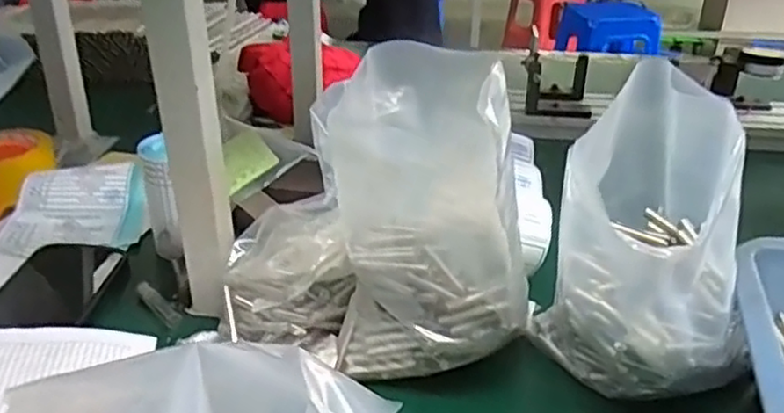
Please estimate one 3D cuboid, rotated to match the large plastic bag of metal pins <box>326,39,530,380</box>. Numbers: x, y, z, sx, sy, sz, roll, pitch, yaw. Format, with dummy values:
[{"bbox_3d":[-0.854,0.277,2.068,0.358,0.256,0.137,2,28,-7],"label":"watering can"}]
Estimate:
[{"bbox_3d":[0.039,-0.005,0.487,0.117,0.194,0.162,6,28,12],"label":"large plastic bag of metal pins"}]

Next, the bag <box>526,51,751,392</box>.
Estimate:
[{"bbox_3d":[0.161,0.022,0.437,0.115,0.197,0.126,8,29,15],"label":"bag"}]

